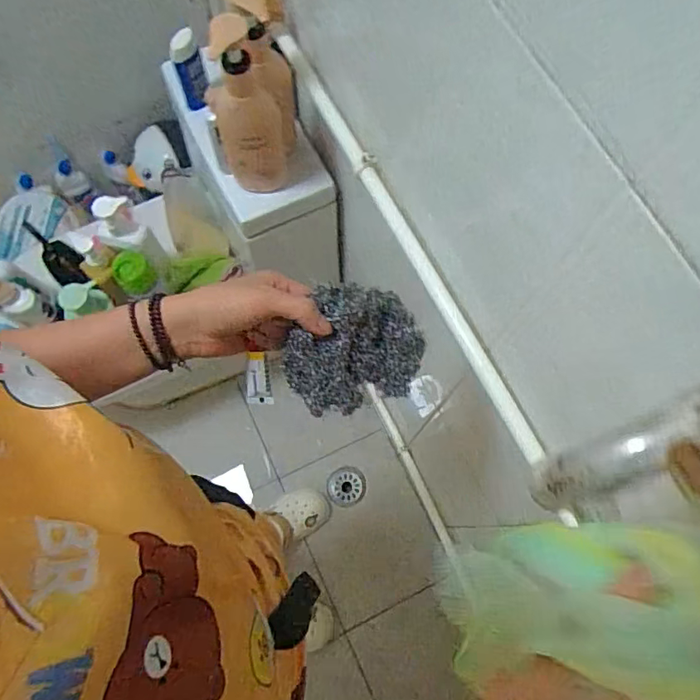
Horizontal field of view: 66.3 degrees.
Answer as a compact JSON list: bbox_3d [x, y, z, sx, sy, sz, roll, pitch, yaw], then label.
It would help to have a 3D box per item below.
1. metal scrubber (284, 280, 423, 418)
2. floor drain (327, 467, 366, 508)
[{"bbox_3d":[0.000,-0.002,0.452,0.113,0.042,0.100,-23,98,-23],"label":"metal scrubber"},{"bbox_3d":[-0.009,0.359,1.404,0.099,0.018,0.097,0,72,-1],"label":"floor drain"}]

